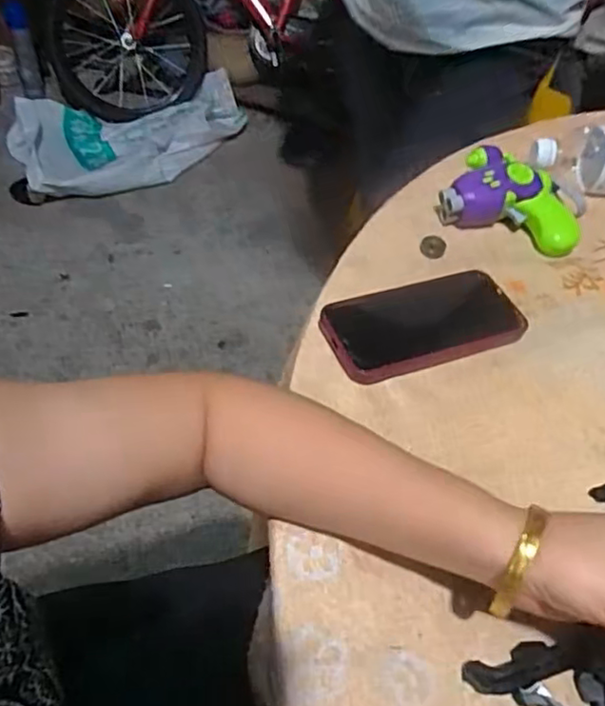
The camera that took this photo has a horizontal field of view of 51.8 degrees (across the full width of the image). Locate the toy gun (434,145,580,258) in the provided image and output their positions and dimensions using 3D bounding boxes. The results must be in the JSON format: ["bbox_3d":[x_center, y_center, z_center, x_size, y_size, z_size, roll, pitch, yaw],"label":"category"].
[{"bbox_3d":[0.205,-0.152,0.604,0.129,0.052,0.088,20,51,11],"label":"toy gun"}]

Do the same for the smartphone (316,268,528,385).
[{"bbox_3d":[0.098,-0.023,0.510,0.162,0.018,0.079,-16,53,-17],"label":"smartphone"}]

